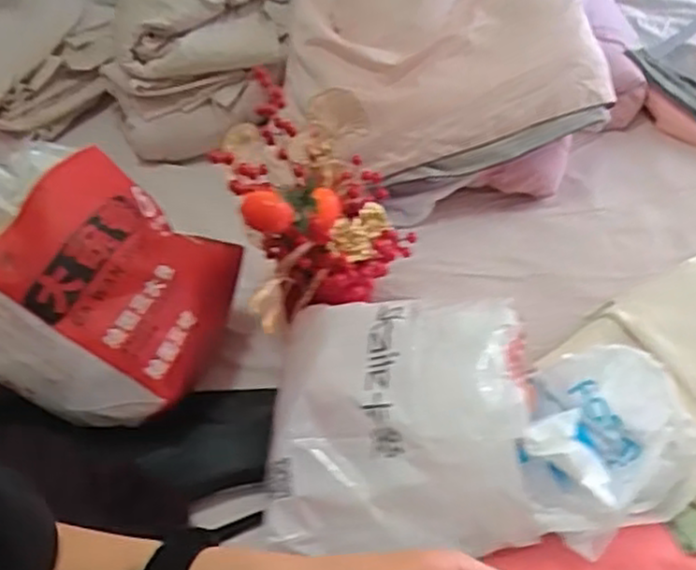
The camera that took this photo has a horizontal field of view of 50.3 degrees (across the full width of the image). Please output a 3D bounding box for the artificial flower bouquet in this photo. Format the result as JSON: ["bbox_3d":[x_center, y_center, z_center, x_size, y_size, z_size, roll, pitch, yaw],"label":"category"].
[{"bbox_3d":[-0.045,-0.117,0.904,0.218,0.184,0.315,-17,48,-14],"label":"artificial flower bouquet"}]

